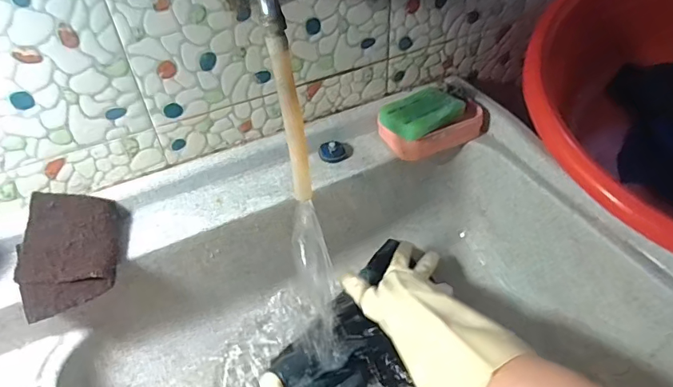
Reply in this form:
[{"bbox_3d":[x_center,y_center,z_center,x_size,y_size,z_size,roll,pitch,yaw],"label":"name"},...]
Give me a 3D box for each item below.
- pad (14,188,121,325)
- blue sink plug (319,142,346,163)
[{"bbox_3d":[-0.281,0.059,0.485,0.092,0.026,0.127,-12,68,-14],"label":"pad"},{"bbox_3d":[-0.005,-0.053,0.589,0.033,0.013,0.027,-17,83,-9],"label":"blue sink plug"}]

